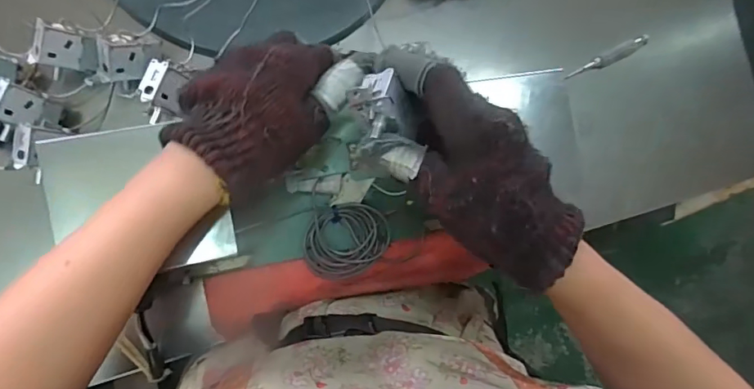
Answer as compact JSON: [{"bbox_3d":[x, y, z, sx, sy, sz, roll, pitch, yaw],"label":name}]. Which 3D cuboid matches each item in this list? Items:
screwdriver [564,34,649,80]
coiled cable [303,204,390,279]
[{"bbox_3d":[0.247,-0.146,0.509,0.094,0.017,0.014,-26,92,-9],"label":"screwdriver"},{"bbox_3d":[-0.029,0.043,0.450,0.081,0.012,0.067,-19,91,-9],"label":"coiled cable"}]

